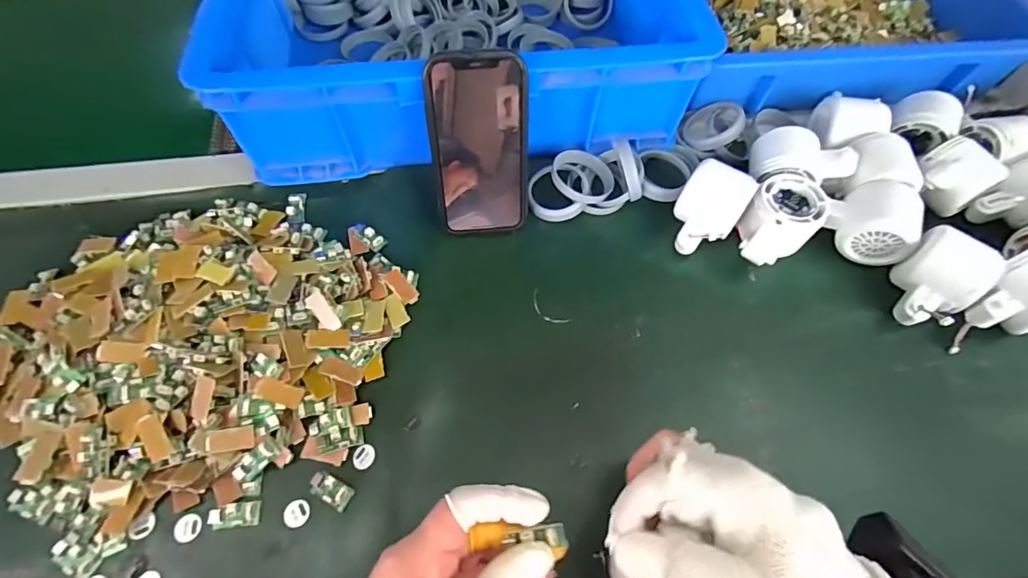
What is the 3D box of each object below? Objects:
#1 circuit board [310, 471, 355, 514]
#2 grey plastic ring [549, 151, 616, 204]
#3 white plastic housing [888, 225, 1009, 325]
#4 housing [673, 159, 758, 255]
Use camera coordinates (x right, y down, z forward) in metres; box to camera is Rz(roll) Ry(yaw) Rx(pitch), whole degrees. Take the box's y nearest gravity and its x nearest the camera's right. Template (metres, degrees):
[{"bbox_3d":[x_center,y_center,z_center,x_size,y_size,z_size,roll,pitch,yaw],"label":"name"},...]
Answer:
[{"bbox_3d":[-0.126,0.138,0.334,0.031,0.009,0.016,26,65,12],"label":"circuit board"},{"bbox_3d":[0.063,-0.104,0.452,0.056,0.011,0.053,4,69,-11],"label":"grey plastic ring"},{"bbox_3d":[0.337,-0.005,0.392,0.069,0.054,0.056,-33,68,-17],"label":"white plastic housing"},{"bbox_3d":[0.169,-0.068,0.425,0.054,0.046,0.073,28,65,13],"label":"housing"}]

